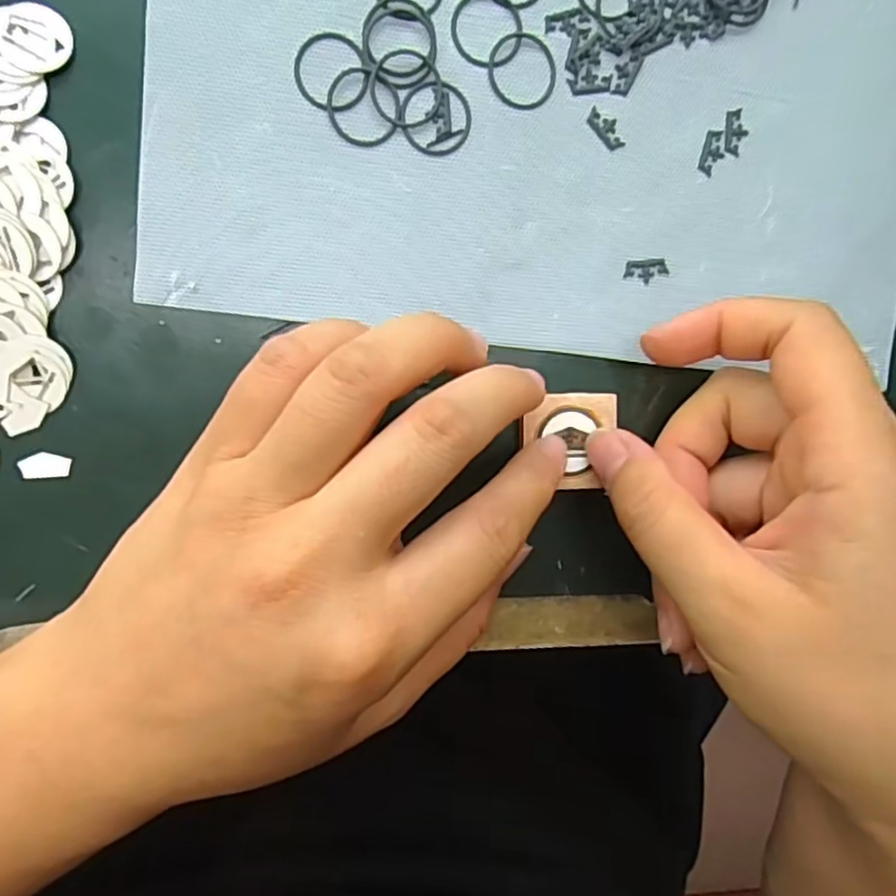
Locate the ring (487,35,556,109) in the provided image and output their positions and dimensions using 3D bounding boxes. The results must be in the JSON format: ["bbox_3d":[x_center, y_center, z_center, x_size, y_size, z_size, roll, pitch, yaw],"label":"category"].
[{"bbox_3d":[0.022,-0.109,0.190,0.020,0.004,0.021,-1,96,-8],"label":"ring"}]

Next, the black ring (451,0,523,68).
[{"bbox_3d":[0.012,-0.120,0.187,0.021,0.004,0.021,-1,96,-8],"label":"black ring"}]

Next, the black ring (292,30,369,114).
[{"bbox_3d":[-0.032,-0.105,0.183,0.020,0.004,0.020,-1,96,-8],"label":"black ring"}]

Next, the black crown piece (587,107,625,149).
[{"bbox_3d":[0.048,-0.096,0.196,0.014,0.004,0.007,44,88,-10],"label":"black crown piece"}]

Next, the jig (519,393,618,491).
[{"bbox_3d":[0.037,-0.002,0.199,0.029,0.004,0.029,1,95,-9],"label":"jig"}]

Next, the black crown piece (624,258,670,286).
[{"bbox_3d":[0.061,-0.054,0.203,0.014,0.004,0.007,-5,98,-4],"label":"black crown piece"}]

